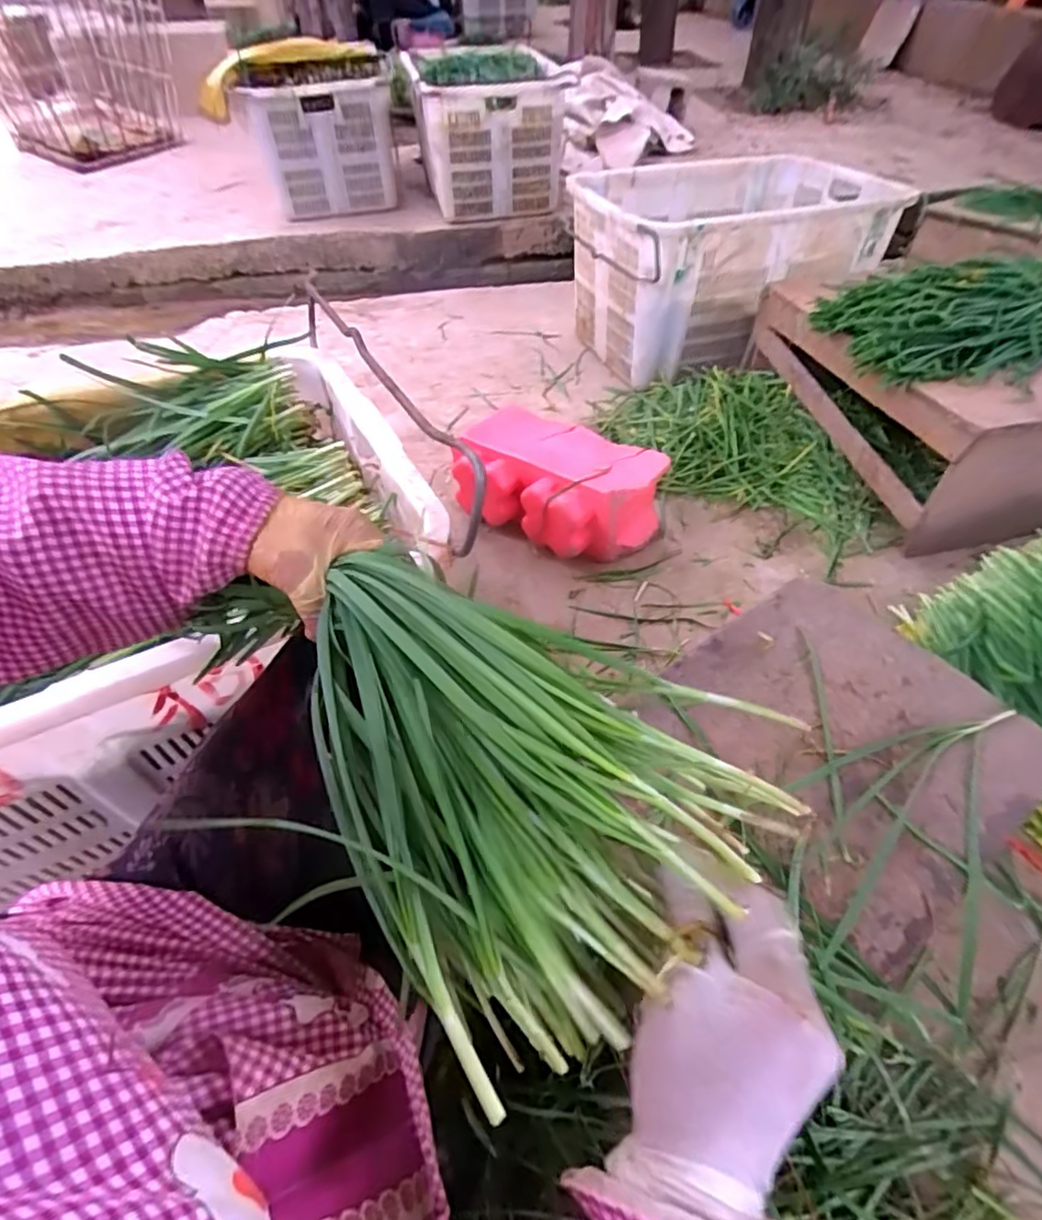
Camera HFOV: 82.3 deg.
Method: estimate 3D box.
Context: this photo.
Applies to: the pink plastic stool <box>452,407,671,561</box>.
[{"bbox_3d":[0.057,-0.226,1.045,0.351,0.128,0.202,30,55,24],"label":"pink plastic stool"}]

